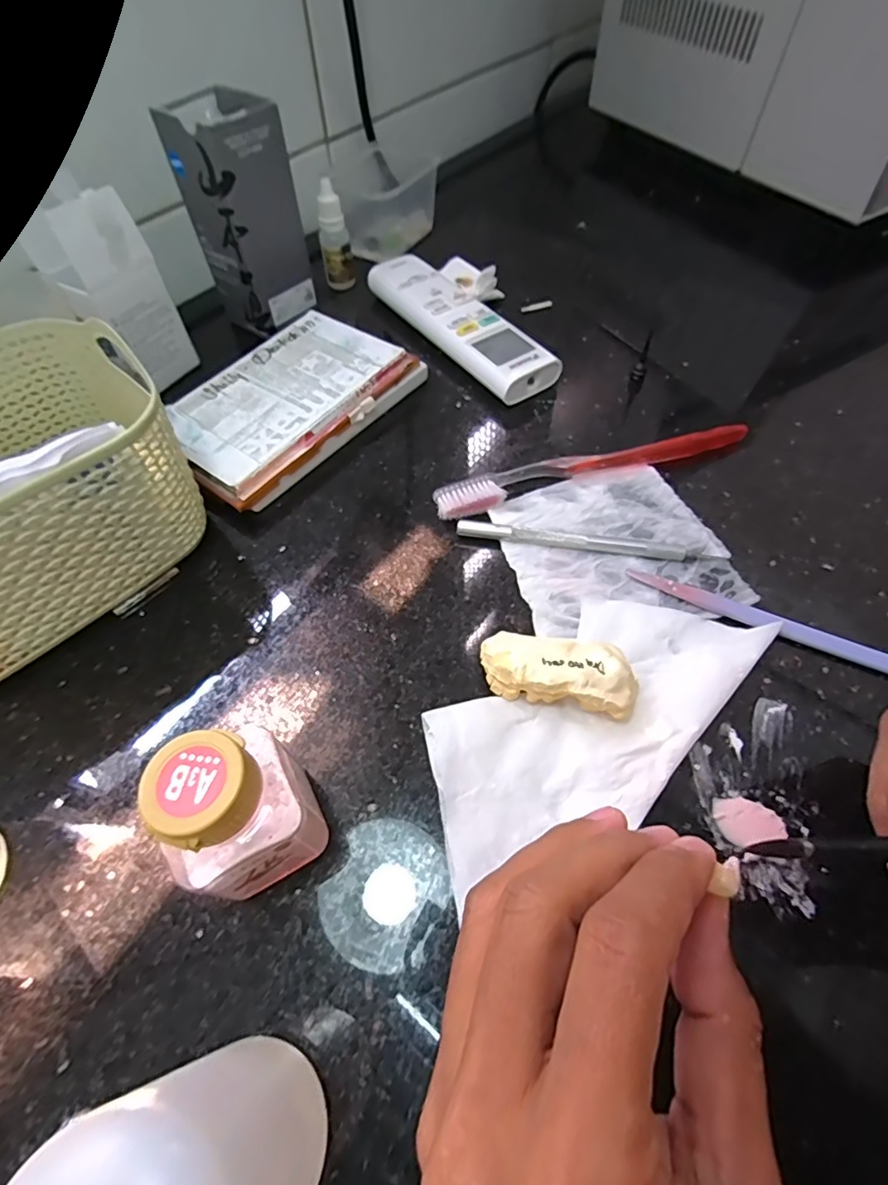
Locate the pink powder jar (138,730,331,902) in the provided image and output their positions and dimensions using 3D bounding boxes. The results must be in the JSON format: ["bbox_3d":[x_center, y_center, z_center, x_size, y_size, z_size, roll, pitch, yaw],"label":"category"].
[{"bbox_3d":[-0.068,0.071,0.174,0.039,0.075,0.039,-31,59,-17],"label":"pink powder jar"}]

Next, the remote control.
[{"bbox_3d":[0.008,-0.190,0.374,0.043,0.030,0.168,-32,60,-18],"label":"remote control"}]

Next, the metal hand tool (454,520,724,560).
[{"bbox_3d":[0.076,-0.026,0.272,0.136,0.009,0.009,5,56,7],"label":"metal hand tool"}]

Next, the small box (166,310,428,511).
[{"bbox_3d":[-0.097,-0.119,0.331,0.094,0.030,0.151,35,64,24],"label":"small box"}]

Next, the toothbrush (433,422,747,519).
[{"bbox_3d":[0.085,-0.073,0.301,0.185,0.012,0.020,-16,56,-8],"label":"toothbrush"}]

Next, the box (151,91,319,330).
[{"bbox_3d":[-0.140,-0.267,0.375,0.057,0.128,0.057,31,62,22],"label":"box"}]

